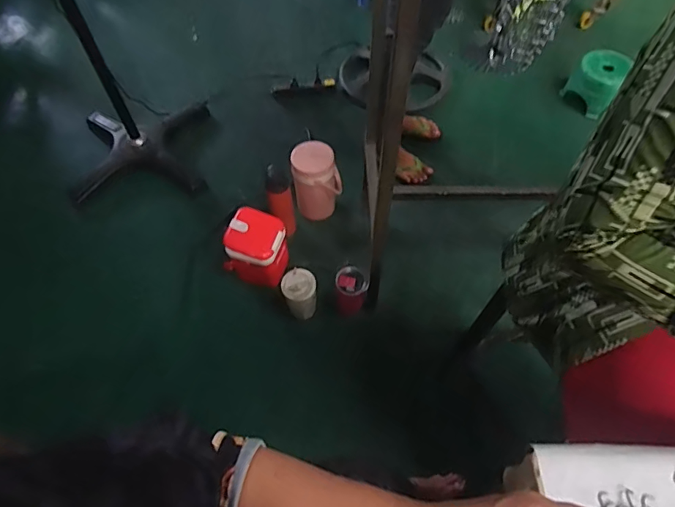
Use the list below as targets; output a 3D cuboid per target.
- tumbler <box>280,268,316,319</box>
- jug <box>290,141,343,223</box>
[{"bbox_3d":[-0.109,0.117,1.329,0.092,0.151,0.093,0,58,1],"label":"tumbler"},{"bbox_3d":[-0.066,-0.224,1.512,0.160,0.245,0.120,-4,58,-1],"label":"jug"}]

